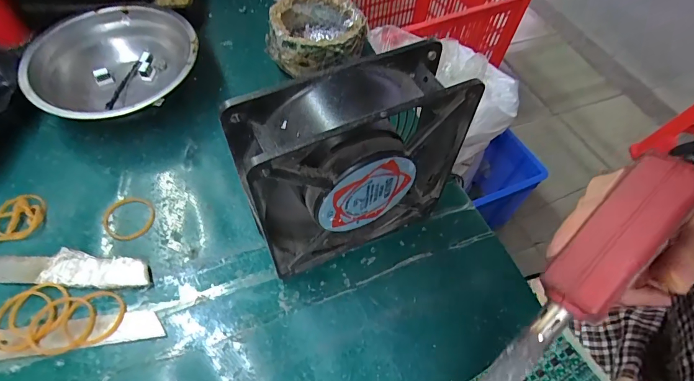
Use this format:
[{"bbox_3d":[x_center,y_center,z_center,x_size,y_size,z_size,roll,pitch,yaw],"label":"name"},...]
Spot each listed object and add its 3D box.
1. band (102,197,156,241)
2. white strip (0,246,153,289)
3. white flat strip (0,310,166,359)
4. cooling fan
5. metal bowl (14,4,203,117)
[{"bbox_3d":[-0.151,0.019,0.263,0.033,0.004,0.033,2,57,-3],"label":"band"},{"bbox_3d":[-0.174,0.049,0.238,0.099,0.008,0.021,5,57,-1],"label":"white strip"},{"bbox_3d":[-0.158,0.082,0.219,0.096,0.004,0.018,-6,58,-8],"label":"white flat strip"},{"bbox_3d":[0.004,-0.011,0.217,0.119,0.123,0.040,-22,61,-17],"label":"cooling fan"},{"bbox_3d":[-0.186,-0.097,0.312,0.122,0.044,0.122,2,57,-3],"label":"metal bowl"}]

